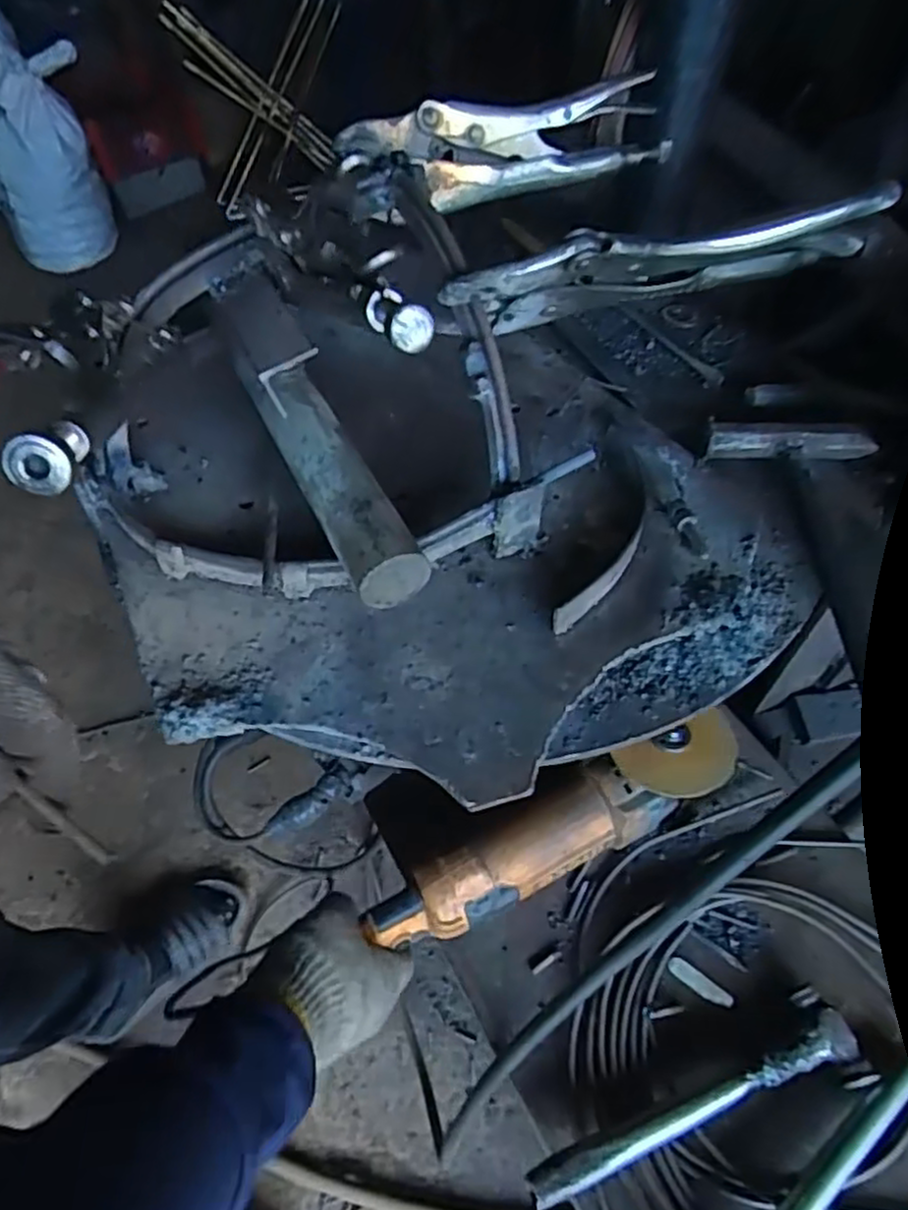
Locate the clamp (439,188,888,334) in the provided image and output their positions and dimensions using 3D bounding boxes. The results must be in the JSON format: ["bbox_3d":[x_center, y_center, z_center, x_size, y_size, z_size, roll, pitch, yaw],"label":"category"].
[{"bbox_3d":[0.094,-0.152,0.322,0.204,0.049,0.025,-16,56,-8],"label":"clamp"}]

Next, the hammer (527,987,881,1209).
[{"bbox_3d":[0.157,0.323,0.474,0.238,0.040,0.058,-16,56,-8],"label":"hammer"}]

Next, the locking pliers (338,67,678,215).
[{"bbox_3d":[0.029,-0.243,0.377,0.171,0.046,0.026,-16,55,-14],"label":"locking pliers"}]

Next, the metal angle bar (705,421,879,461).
[{"bbox_3d":[0.194,-0.094,0.413,0.094,0.016,0.016,1,55,4],"label":"metal angle bar"}]

